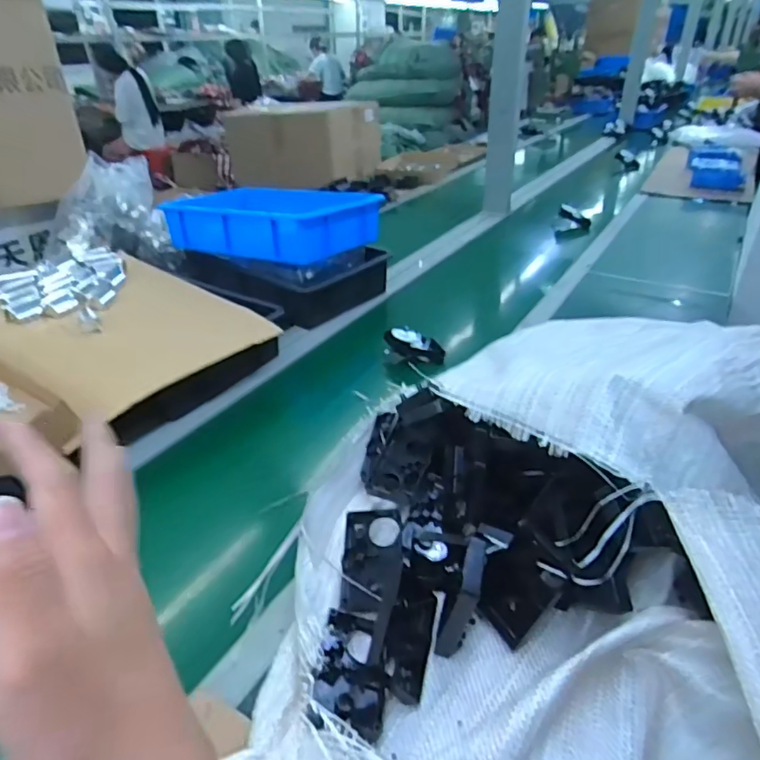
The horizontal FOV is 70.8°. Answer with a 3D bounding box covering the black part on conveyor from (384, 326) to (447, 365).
[{"bbox_3d":[0.061,-0.057,0.943,0.111,0.043,0.052,20,30,-13],"label":"black part on conveyor"}]

